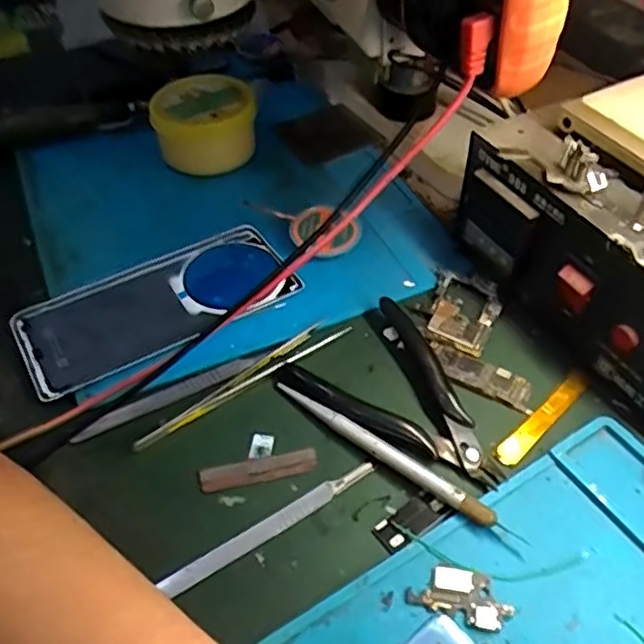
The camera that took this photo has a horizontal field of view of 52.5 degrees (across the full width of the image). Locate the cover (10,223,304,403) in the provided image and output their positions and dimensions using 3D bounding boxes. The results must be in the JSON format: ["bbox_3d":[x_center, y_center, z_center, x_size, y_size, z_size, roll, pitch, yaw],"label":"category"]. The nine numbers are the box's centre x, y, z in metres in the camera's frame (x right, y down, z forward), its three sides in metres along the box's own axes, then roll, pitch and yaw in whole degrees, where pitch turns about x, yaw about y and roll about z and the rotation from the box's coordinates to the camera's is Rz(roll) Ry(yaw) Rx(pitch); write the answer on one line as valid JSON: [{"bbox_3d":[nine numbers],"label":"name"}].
[{"bbox_3d":[-0.097,-0.012,0.387,0.158,0.011,0.076,-26,51,-20],"label":"cover"}]

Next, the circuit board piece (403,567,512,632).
[{"bbox_3d":[0.058,0.114,0.275,0.042,0.004,0.022,15,50,16],"label":"circuit board piece"}]

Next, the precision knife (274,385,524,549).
[{"bbox_3d":[0.030,0.063,0.318,0.135,0.009,0.009,30,55,27],"label":"precision knife"}]

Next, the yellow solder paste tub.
[{"bbox_3d":[-0.086,-0.144,0.480,0.074,0.043,0.061,-10,48,-7],"label":"yellow solder paste tub"}]

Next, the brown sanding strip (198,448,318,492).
[{"bbox_3d":[-0.031,0.071,0.318,0.057,0.004,0.012,-9,52,-11],"label":"brown sanding strip"}]

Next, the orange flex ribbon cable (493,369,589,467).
[{"bbox_3d":[0.115,0.049,0.337,0.073,0.004,0.012,-36,55,-27],"label":"orange flex ribbon cable"}]

